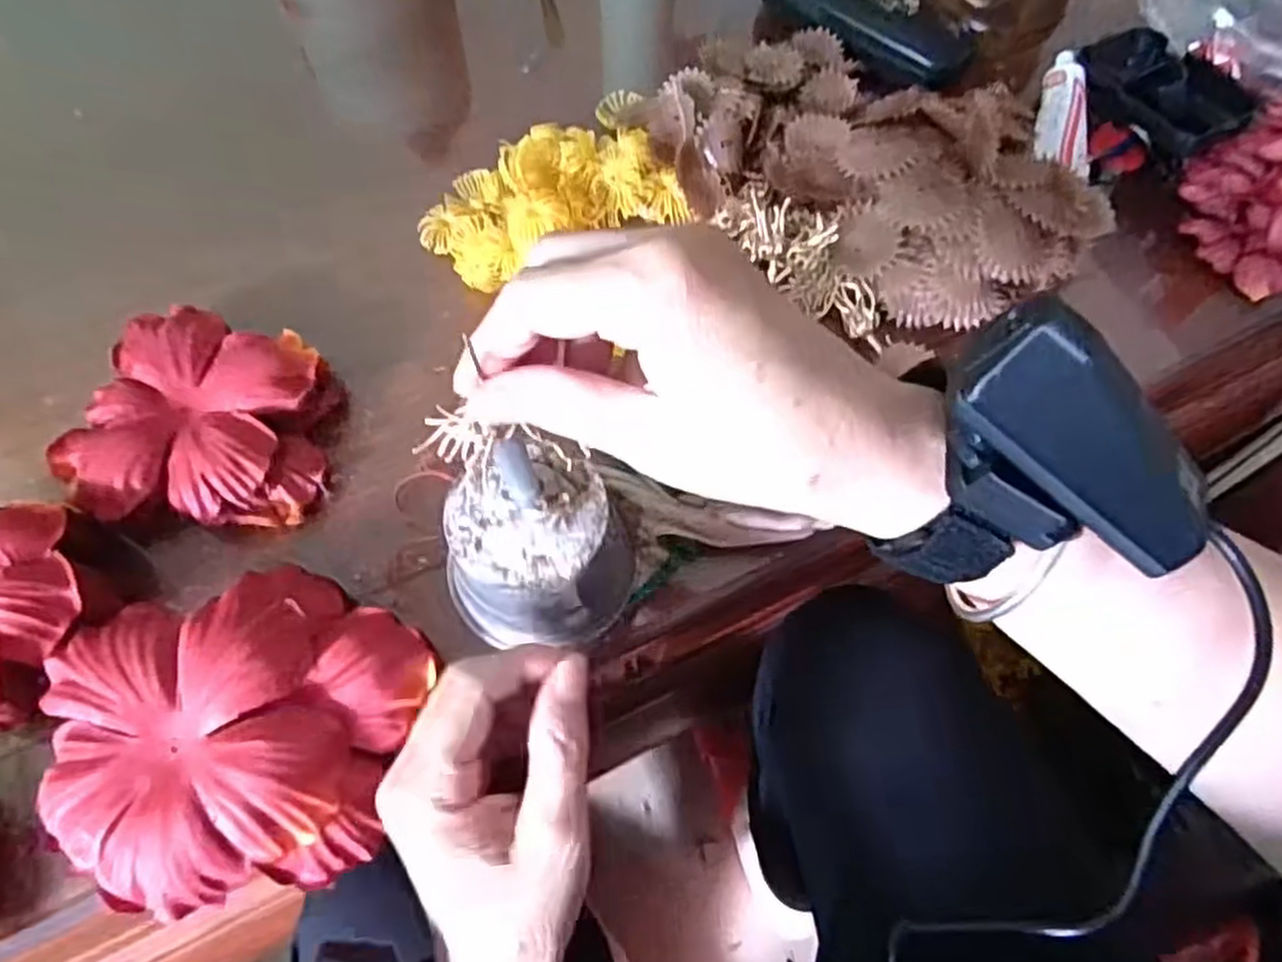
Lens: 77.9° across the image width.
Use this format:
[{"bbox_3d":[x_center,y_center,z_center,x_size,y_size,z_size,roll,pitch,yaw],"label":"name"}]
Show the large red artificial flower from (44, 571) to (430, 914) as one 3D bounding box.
[{"bbox_3d":[-0.174,0.107,0.339,0.141,0.051,0.141,18,66,8],"label":"large red artificial flower"}]

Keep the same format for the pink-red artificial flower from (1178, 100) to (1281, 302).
[{"bbox_3d":[0.378,-0.174,0.463,0.106,0.060,0.093,-38,71,-16],"label":"pink-red artificial flower"}]

